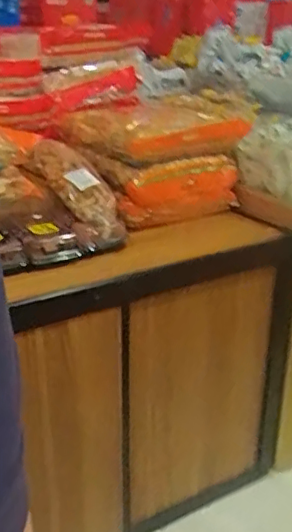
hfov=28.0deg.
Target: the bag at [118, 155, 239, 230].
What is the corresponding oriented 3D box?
[{"bbox_3d":[0.083,-0.176,1.362,0.328,0.134,0.091,-14,28,-29],"label":"bag"}]

